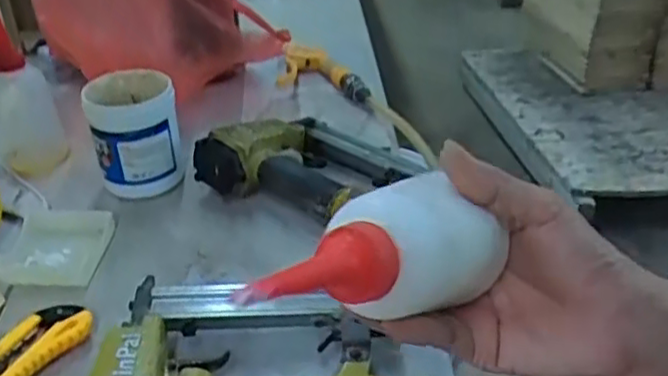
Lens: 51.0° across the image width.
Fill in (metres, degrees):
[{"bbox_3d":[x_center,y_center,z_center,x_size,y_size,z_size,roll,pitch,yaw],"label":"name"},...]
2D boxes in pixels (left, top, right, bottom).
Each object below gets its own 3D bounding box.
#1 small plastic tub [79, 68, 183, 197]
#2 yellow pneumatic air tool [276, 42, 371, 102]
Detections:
[{"bbox_3d":[-0.178,-0.047,0.633,0.074,0.093,0.077,-1,33,0],"label":"small plastic tub"},{"bbox_3d":[-0.018,-0.128,0.822,0.069,0.029,0.167,-15,35,-20],"label":"yellow pneumatic air tool"}]

